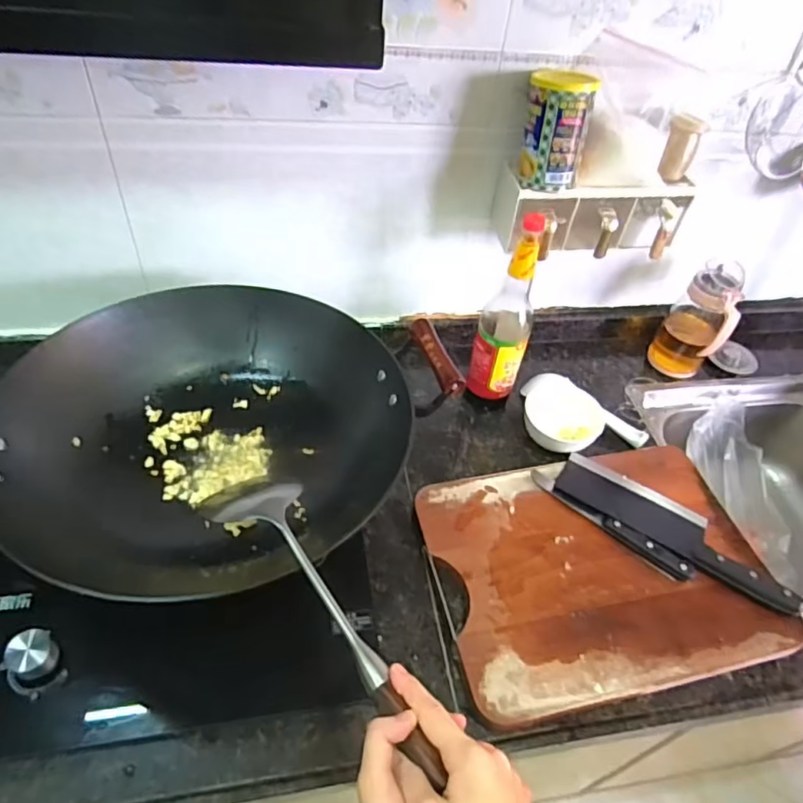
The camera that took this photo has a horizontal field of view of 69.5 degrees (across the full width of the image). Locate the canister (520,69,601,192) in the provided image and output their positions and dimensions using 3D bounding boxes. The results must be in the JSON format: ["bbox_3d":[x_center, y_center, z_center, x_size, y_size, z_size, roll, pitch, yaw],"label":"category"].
[{"bbox_3d":[0.182,-0.323,0.683,0.074,0.108,0.089,11,46,4],"label":"canister"}]

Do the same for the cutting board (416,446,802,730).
[{"bbox_3d":[0.236,0.193,0.683,0.387,0.033,0.276,-7,48,-13],"label":"cutting board"}]

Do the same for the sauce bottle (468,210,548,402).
[{"bbox_3d":[0.141,-0.115,0.760,0.068,0.256,0.056,14,47,6],"label":"sauce bottle"}]

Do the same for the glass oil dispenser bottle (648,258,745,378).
[{"bbox_3d":[0.463,-0.119,0.910,0.087,0.188,0.084,26,49,17],"label":"glass oil dispenser bottle"}]

